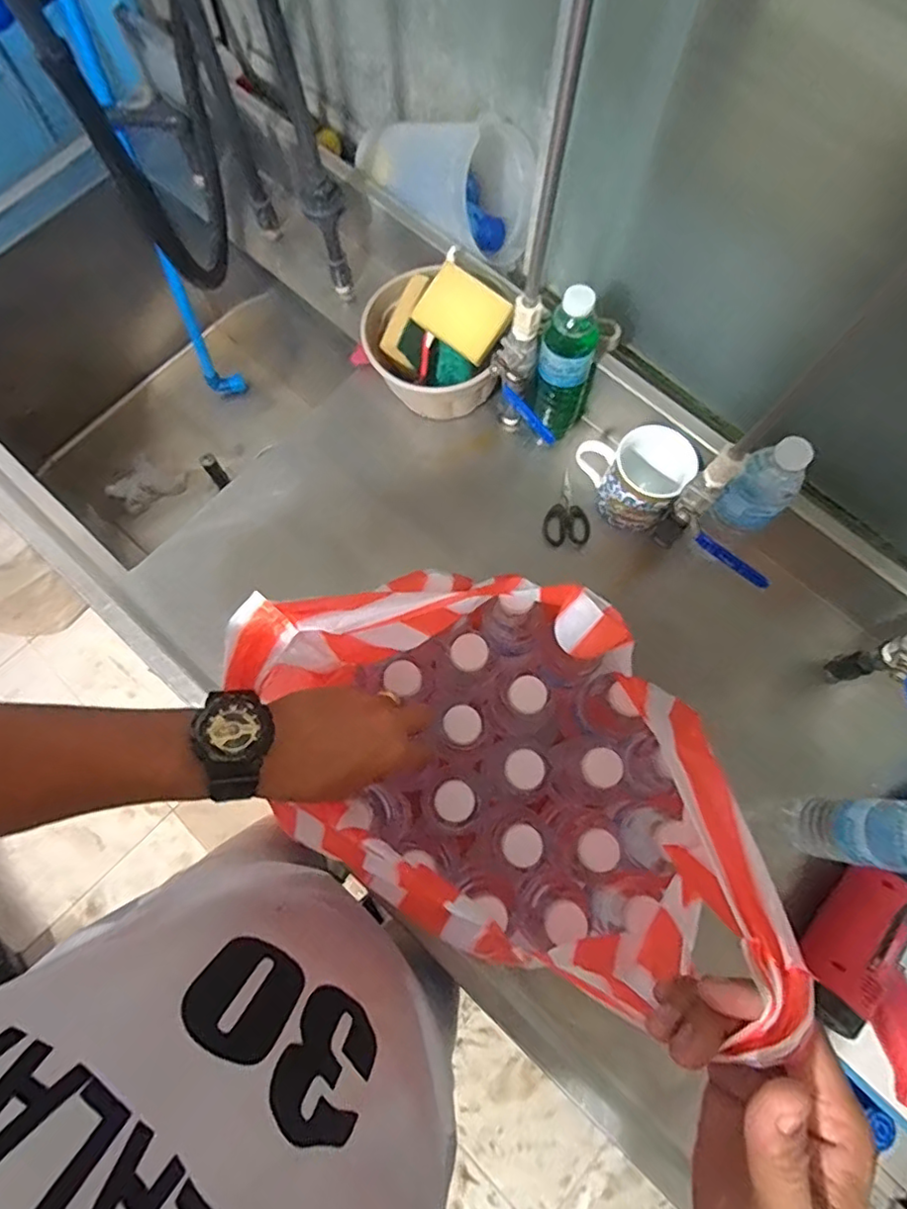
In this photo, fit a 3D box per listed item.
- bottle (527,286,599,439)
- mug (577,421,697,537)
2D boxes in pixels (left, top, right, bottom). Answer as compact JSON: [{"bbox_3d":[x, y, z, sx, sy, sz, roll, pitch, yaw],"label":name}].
[{"bbox_3d":[0.127,-0.265,0.701,0.062,0.204,0.051,23,75,6],"label":"bottle"},{"bbox_3d":[0.212,-0.154,0.724,0.088,0.093,0.116,-41,78,-11],"label":"mug"}]

